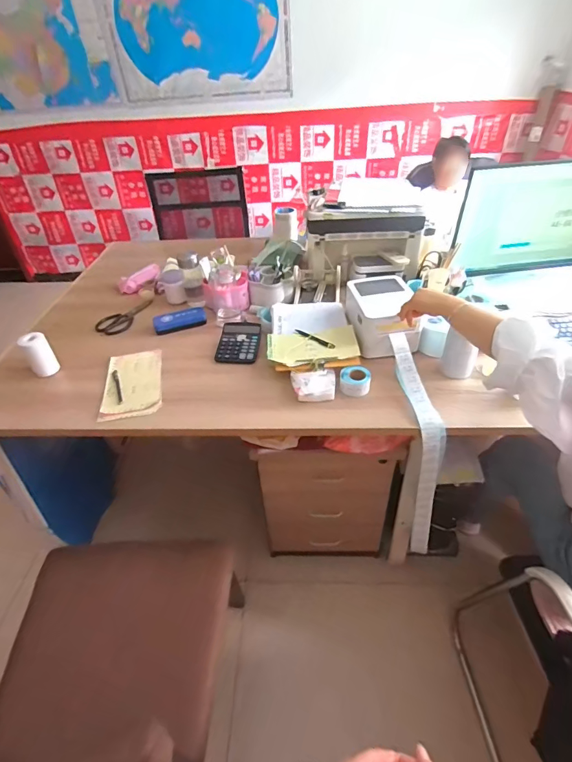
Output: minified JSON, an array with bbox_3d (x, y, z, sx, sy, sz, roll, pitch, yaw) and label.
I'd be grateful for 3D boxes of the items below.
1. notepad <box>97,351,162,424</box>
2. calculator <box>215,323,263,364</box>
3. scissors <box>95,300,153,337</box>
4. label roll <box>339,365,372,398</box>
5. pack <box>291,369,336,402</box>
[{"bbox_3d":[-0.405,0.000,1.058,0.145,0.013,0.272,-11,40,-9],"label":"notepad"},{"bbox_3d":[-0.131,-0.115,1.149,0.124,0.040,0.161,2,40,6],"label":"calculator"},{"bbox_3d":[-0.522,-0.220,1.318,0.099,0.012,0.219,16,43,21],"label":"scissors"},{"bbox_3d":[0.172,-0.001,0.991,0.073,0.049,0.067,-2,40,2],"label":"label roll"},{"bbox_3d":[0.069,0.009,0.981,0.106,0.038,0.087,-2,40,2],"label":"pack"}]

